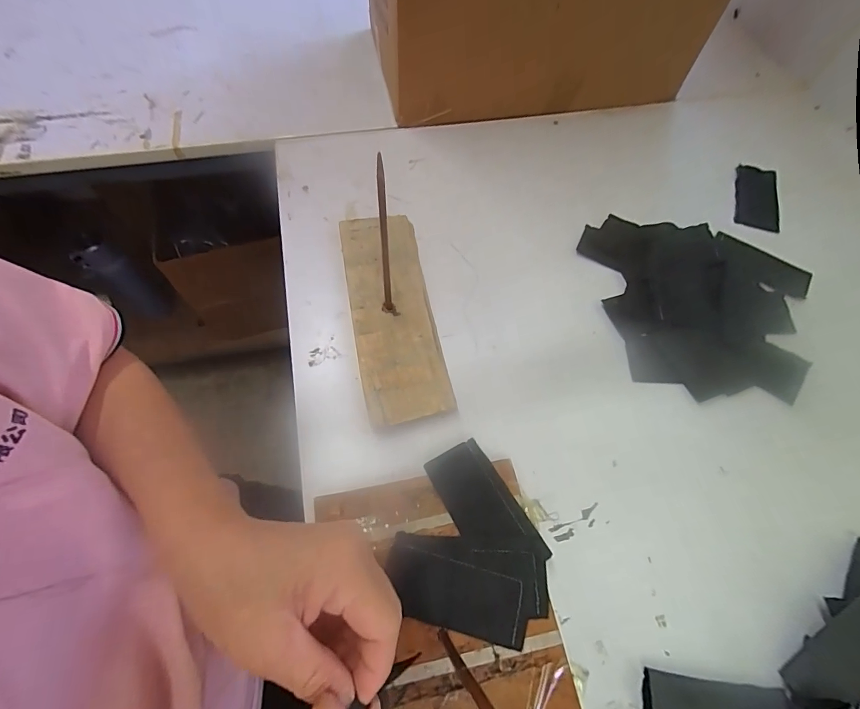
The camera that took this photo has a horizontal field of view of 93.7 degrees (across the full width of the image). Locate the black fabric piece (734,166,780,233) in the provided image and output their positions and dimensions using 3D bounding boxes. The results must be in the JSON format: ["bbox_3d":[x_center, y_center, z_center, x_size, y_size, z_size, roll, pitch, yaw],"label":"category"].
[{"bbox_3d":[0.446,-0.215,0.549,0.055,0.005,0.112,17,64,7],"label":"black fabric piece"}]

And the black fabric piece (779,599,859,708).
[{"bbox_3d":[0.311,0.213,0.292,0.108,0.017,0.036,-36,69,0],"label":"black fabric piece"}]

